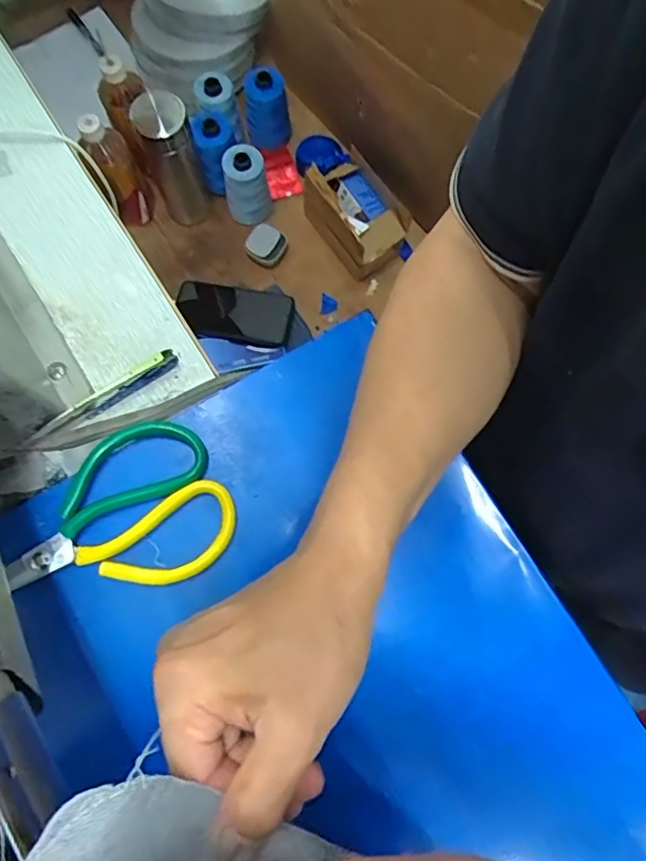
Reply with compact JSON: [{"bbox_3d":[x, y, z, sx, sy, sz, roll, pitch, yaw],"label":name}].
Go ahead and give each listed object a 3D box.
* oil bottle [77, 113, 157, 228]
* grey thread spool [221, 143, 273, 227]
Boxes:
[{"bbox_3d":[-0.297,-0.374,0.828,0.069,0.194,0.056,-35,80,-9],"label":"oil bottle"},{"bbox_3d":[-0.113,-0.368,0.858,0.067,0.121,0.055,-11,77,-4],"label":"grey thread spool"}]

